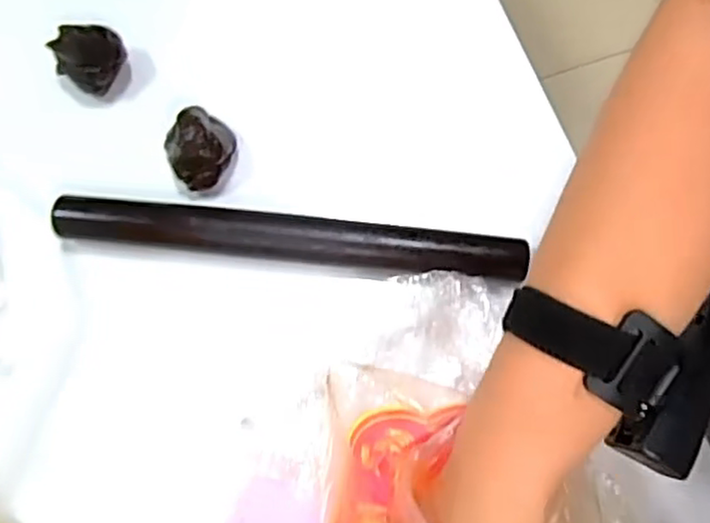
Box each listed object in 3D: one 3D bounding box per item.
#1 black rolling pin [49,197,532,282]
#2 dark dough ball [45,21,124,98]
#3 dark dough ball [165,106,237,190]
[{"bbox_3d":[-0.038,-0.011,0.394,0.262,0.025,0.028,6,76,1],"label":"black rolling pin"},{"bbox_3d":[-0.156,-0.119,0.409,0.039,0.039,0.032,-27,78,-7],"label":"dark dough ball"},{"bbox_3d":[-0.090,-0.065,0.399,0.037,0.035,0.038,0,76,-1],"label":"dark dough ball"}]

